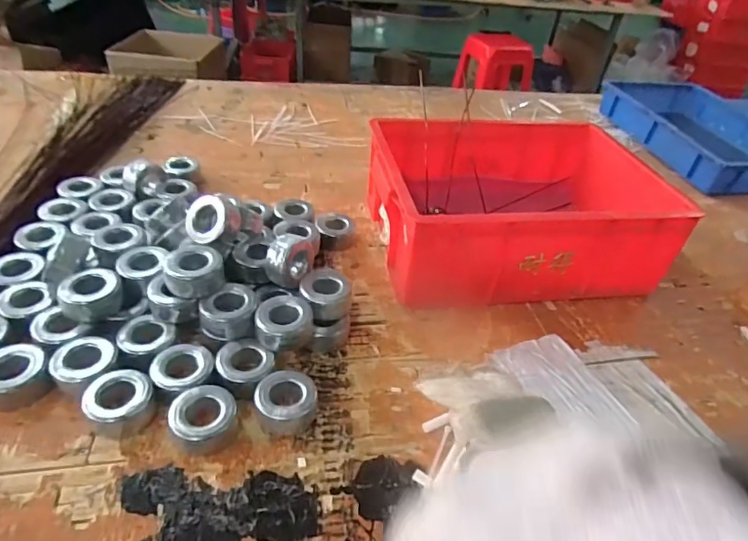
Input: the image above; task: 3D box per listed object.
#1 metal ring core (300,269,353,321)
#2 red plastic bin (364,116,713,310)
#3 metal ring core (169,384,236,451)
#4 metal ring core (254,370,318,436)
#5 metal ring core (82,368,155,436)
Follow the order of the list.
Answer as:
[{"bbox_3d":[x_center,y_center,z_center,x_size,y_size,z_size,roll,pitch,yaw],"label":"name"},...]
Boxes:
[{"bbox_3d":[-0.058,0.028,0.606,0.060,0.030,0.070,1,38,-6],"label":"metal ring core"},{"bbox_3d":[0.204,-0.104,0.769,0.393,0.150,0.310,-2,38,-10],"label":"red plastic bin"},{"bbox_3d":[-0.166,0.143,0.492,0.058,0.032,0.060,4,38,-3],"label":"metal ring core"},{"bbox_3d":[-0.089,0.138,0.511,0.060,0.038,0.061,4,38,-3],"label":"metal ring core"},{"bbox_3d":[-0.248,0.129,0.491,0.059,0.037,0.057,4,38,-3],"label":"metal ring core"}]

